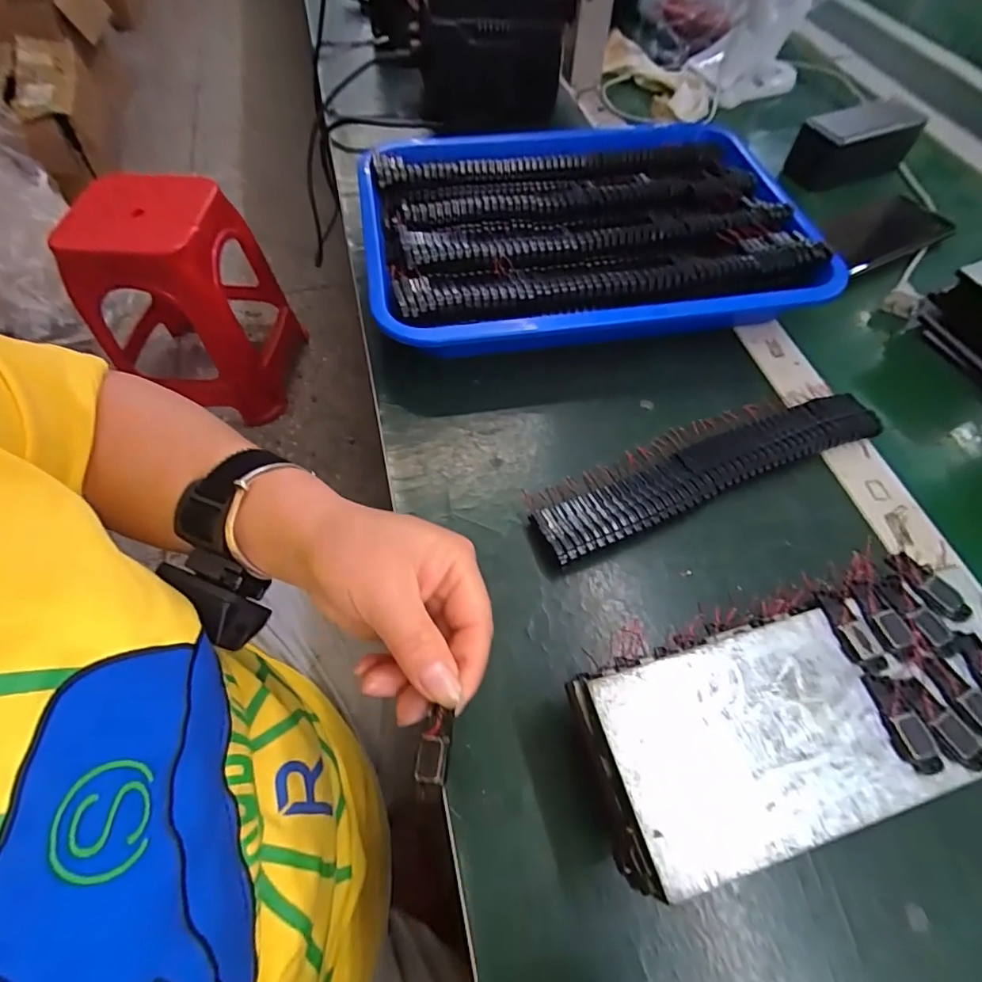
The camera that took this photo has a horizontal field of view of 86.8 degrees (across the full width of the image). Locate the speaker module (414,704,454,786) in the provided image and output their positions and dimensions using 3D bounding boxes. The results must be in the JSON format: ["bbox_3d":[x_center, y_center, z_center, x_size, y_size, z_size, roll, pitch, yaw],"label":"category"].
[{"bbox_3d":[-0.023,0.102,0.208,0.013,0.005,0.027,5,53,2],"label":"speaker module"}]

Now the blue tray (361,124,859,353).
[{"bbox_3d":[0.071,-0.222,0.441,0.341,0.051,0.265,-8,60,-6],"label":"blue tray"}]

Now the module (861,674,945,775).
[{"bbox_3d":[0.172,0.096,0.216,0.014,0.004,0.037,-7,59,-5],"label":"module"}]

